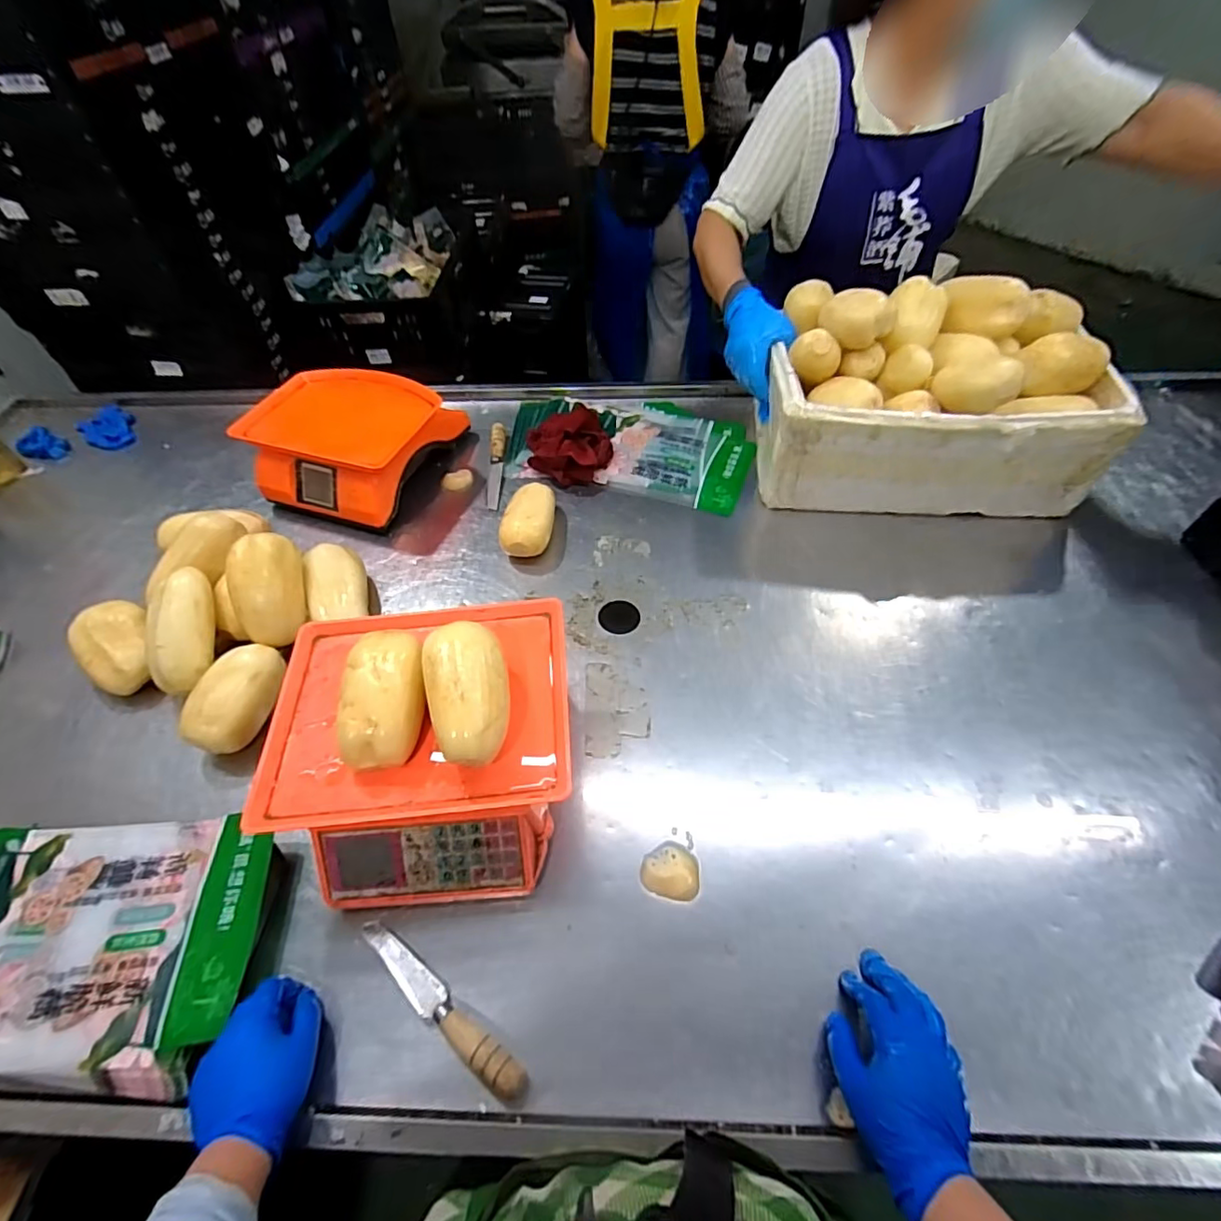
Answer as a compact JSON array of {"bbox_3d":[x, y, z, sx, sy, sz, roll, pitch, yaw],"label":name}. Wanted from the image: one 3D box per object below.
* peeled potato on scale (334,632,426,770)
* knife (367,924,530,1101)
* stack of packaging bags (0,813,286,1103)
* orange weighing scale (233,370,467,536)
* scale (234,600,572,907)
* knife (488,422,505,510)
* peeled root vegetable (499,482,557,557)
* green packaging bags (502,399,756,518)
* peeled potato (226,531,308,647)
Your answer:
[{"bbox_3d":[-0.217,0.083,0.554,0.071,0.058,0.126,-4,53,0],"label":"peeled potato on scale"},{"bbox_3d":[-0.158,0.359,0.520,0.209,0.023,0.028,29,58,23],"label":"knife"},{"bbox_3d":[-0.502,0.324,0.549,0.329,0.050,0.217,-4,51,0],"label":"stack of packaging bags"},{"bbox_3d":[-0.435,-0.282,0.966,0.280,0.134,0.267,15,55,14],"label":"orange weighing scale"},{"bbox_3d":[-0.189,0.150,0.618,0.293,0.135,0.281,-6,51,-2],"label":"scale"},{"bbox_3d":[-0.200,-0.258,0.996,0.027,0.027,0.192,-4,51,-1],"label":"knife"},{"bbox_3d":[-0.127,-0.134,0.881,0.077,0.067,0.135,8,54,9],"label":"peeled root vegetable"},{"bbox_3d":[0.029,-0.301,1.027,0.436,0.016,0.256,12,53,12],"label":"green packaging bags"},{"bbox_3d":[-0.455,-0.029,0.760,0.084,0.140,0.069,-14,12,-27],"label":"peeled potato"}]

